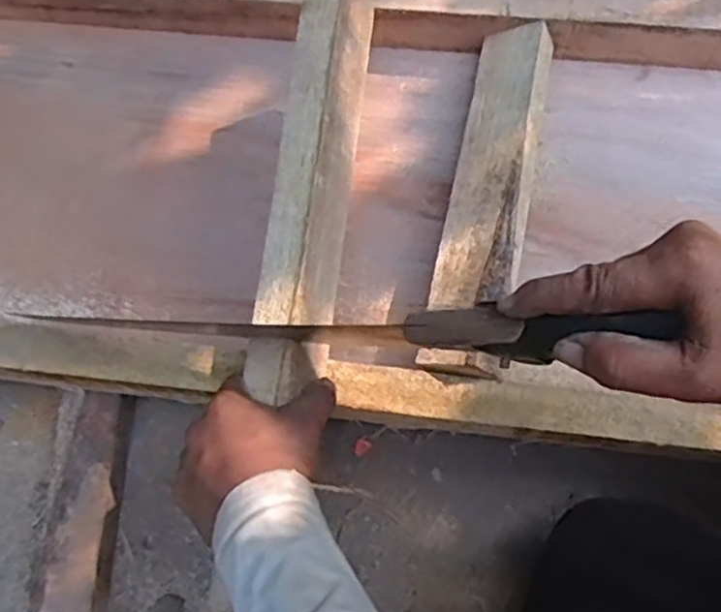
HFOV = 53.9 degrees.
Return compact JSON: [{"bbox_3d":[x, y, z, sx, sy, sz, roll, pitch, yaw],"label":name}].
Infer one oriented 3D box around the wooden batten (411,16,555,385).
[{"bbox_3d":[0.111,-0.104,0.599,0.063,0.041,0.326,12,74,6],"label":"wooden batten"}]

